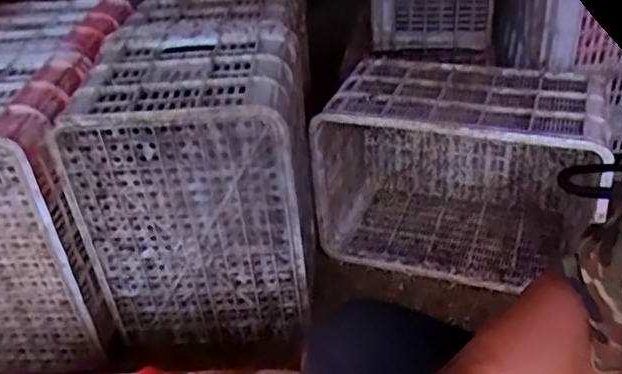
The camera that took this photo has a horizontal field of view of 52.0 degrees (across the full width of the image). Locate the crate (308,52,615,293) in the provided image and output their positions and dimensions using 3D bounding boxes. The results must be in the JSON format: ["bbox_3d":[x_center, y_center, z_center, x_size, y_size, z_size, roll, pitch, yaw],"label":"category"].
[{"bbox_3d":[0.290,-0.040,1.289,0.502,0.336,0.287,8,37,18],"label":"crate"}]

